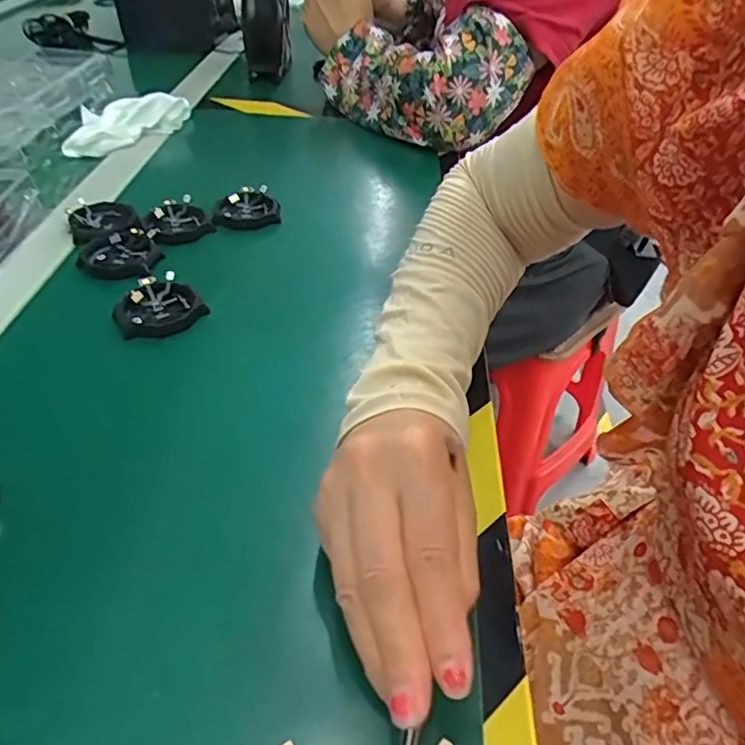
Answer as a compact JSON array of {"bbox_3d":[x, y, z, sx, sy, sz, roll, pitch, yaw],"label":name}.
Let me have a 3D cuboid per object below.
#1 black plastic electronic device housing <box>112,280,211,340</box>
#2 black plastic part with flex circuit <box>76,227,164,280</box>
[{"bbox_3d":[-0.136,-0.040,0.373,0.051,0.012,0.043,-22,46,-24],"label":"black plastic electronic device housing"},{"bbox_3d":[-0.178,-0.082,0.412,0.053,0.014,0.049,-18,45,-21],"label":"black plastic part with flex circuit"}]

